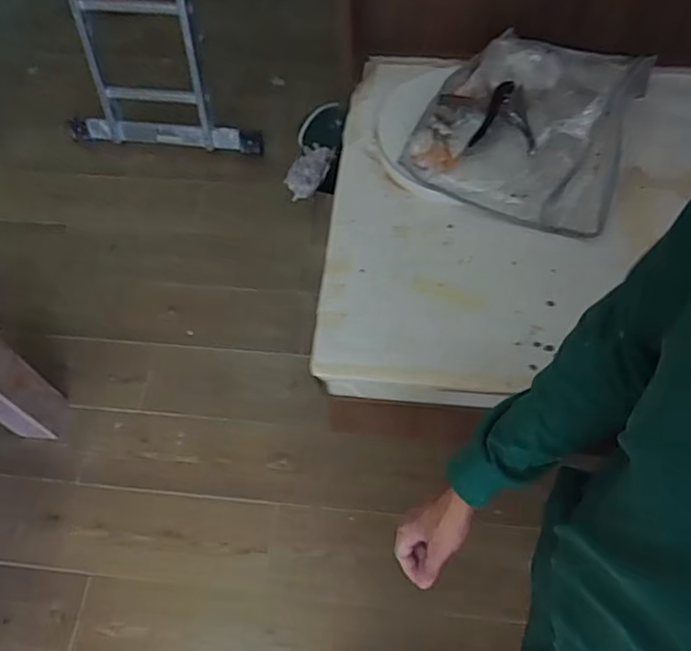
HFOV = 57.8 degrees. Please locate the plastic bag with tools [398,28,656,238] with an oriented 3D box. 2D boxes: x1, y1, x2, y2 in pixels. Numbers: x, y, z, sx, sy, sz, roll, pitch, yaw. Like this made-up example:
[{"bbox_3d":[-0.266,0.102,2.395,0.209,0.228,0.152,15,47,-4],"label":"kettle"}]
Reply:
[{"bbox_3d":[0.258,-0.285,0.896,0.285,0.103,0.256,22,63,15],"label":"plastic bag with tools"}]

